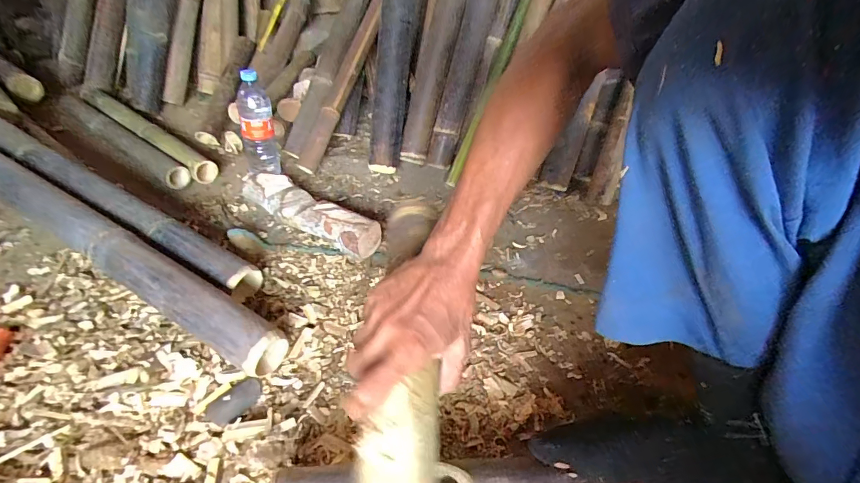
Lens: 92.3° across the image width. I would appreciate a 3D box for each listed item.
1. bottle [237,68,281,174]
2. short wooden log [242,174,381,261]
[{"bbox_3d":[-0.385,-0.257,0.921,0.075,0.231,0.072,-14,43,-19],"label":"bottle"},{"bbox_3d":[-0.241,-0.054,0.819,0.323,0.069,0.083,26,46,25],"label":"short wooden log"}]

